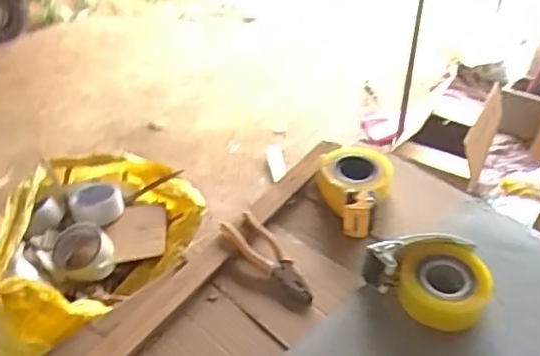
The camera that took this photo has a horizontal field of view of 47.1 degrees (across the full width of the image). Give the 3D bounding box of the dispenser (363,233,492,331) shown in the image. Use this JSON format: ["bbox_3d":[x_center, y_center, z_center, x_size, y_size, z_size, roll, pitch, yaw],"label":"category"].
[{"bbox_3d":[0.227,0.142,0.897,0.178,0.077,0.131,12,41,15],"label":"dispenser"}]

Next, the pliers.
[{"bbox_3d":[0.003,0.122,0.954,0.061,0.022,0.194,-28,46,-29],"label":"pliers"}]

